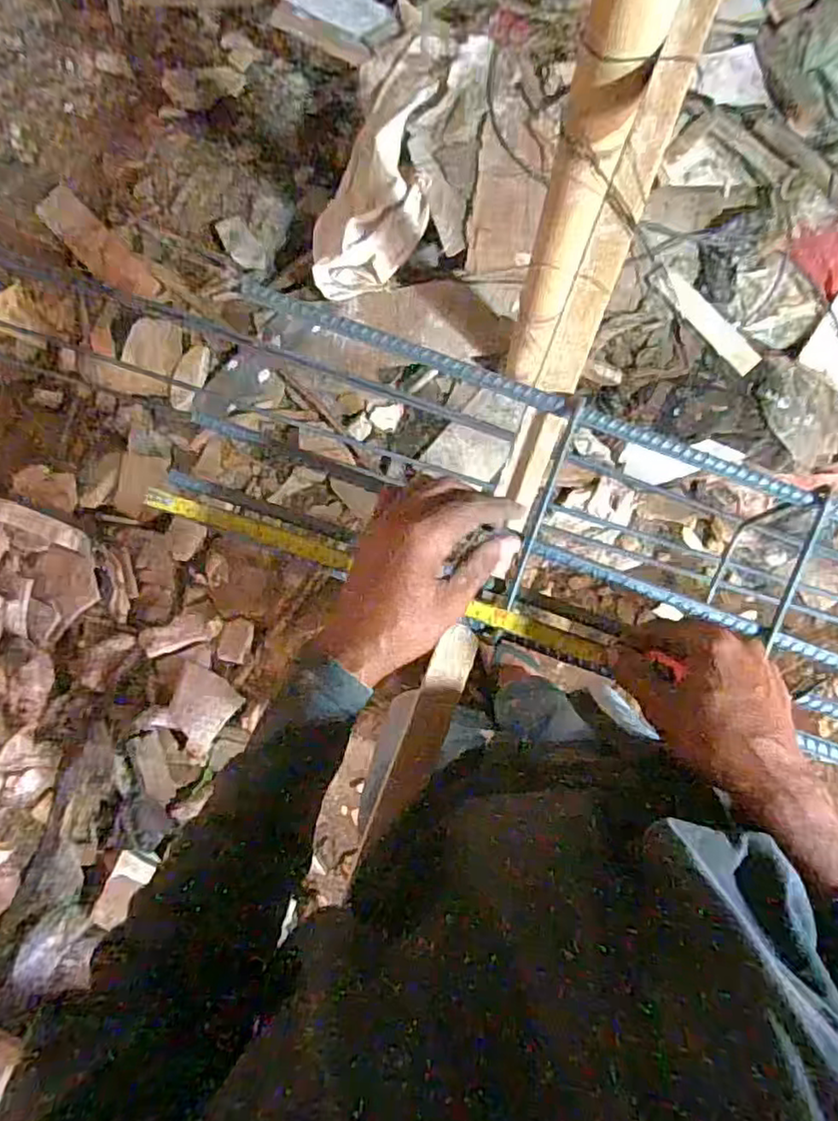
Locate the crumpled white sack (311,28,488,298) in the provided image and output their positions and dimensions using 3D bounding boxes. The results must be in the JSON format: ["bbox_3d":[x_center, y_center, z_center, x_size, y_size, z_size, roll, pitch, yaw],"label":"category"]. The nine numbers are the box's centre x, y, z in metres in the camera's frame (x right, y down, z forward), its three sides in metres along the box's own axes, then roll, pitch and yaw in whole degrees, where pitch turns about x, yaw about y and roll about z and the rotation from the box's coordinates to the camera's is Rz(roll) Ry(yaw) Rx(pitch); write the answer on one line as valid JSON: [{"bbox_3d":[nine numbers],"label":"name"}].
[{"bbox_3d":[-0.054,-0.806,1.355,0.344,0.247,0.451,11,86,3],"label":"crumpled white sack"}]

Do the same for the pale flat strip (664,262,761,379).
[{"bbox_3d":[0.570,-0.469,1.265,0.054,0.012,0.250,-43,90,2],"label":"pale flat strip"}]

